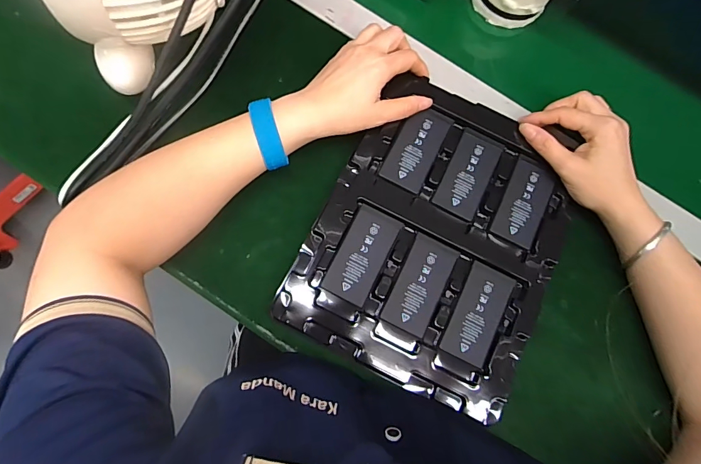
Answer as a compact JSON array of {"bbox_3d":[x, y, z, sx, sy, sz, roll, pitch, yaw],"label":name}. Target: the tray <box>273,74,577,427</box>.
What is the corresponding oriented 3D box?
[{"bbox_3d":[0.086,0.004,0.371,0.217,0.021,0.271,27,81,-2],"label":"tray"}]

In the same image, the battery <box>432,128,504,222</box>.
[{"bbox_3d":[0.115,-0.057,0.384,0.044,0.005,0.085,26,78,0],"label":"battery"}]

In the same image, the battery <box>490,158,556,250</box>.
[{"bbox_3d":[0.169,-0.028,0.380,0.040,0.008,0.081,24,78,-1],"label":"battery"}]

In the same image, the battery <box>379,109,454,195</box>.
[{"bbox_3d":[0.065,-0.082,0.385,0.045,0.005,0.084,25,78,0],"label":"battery"}]

